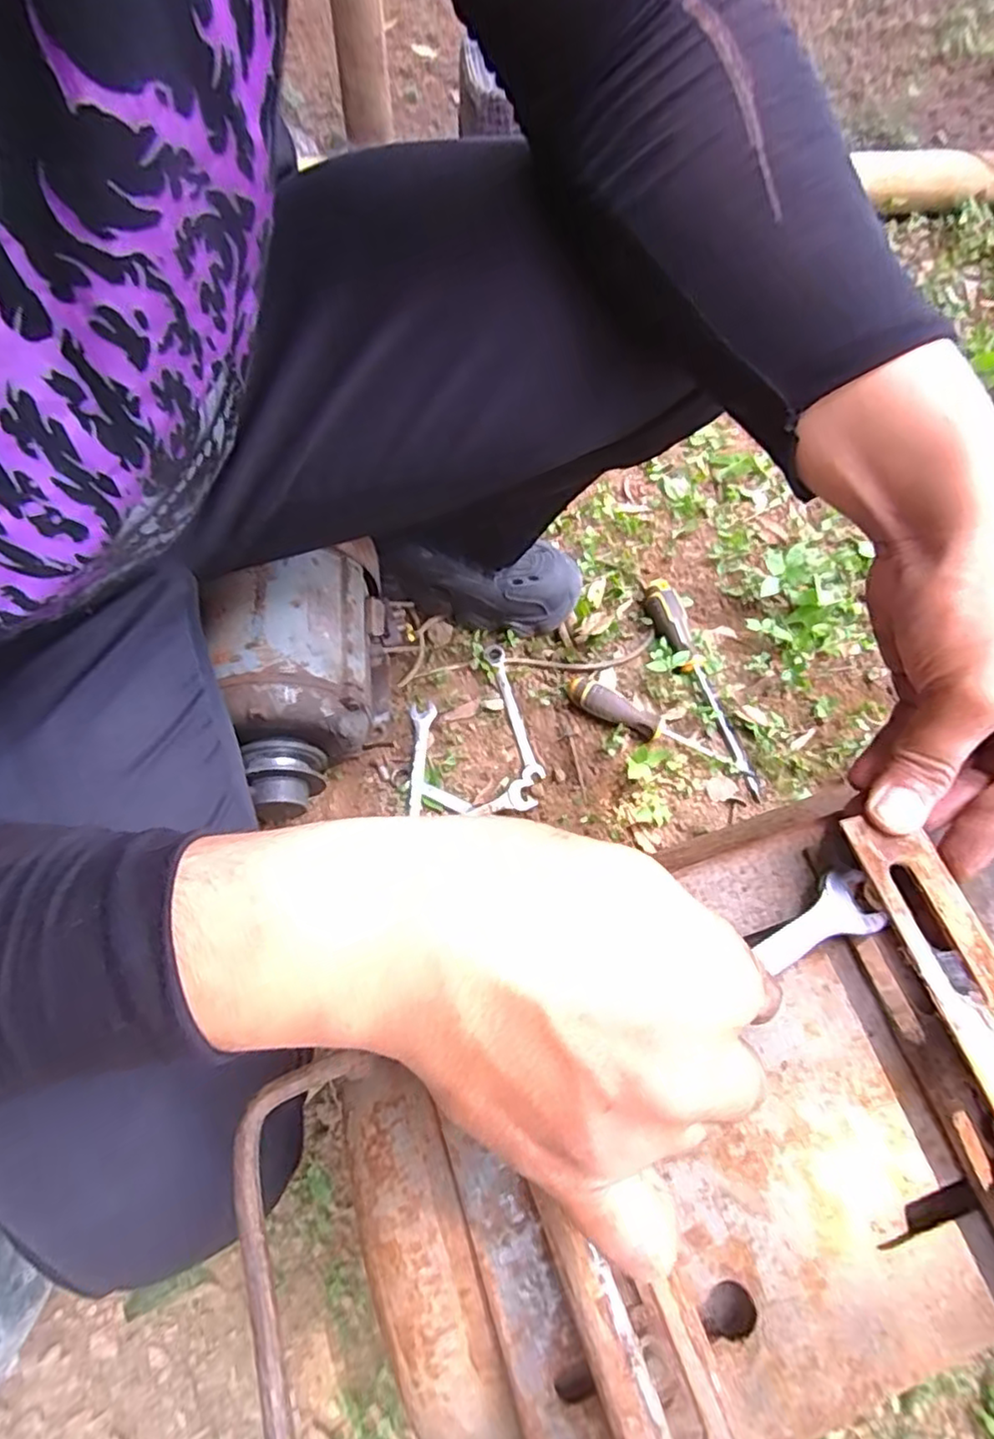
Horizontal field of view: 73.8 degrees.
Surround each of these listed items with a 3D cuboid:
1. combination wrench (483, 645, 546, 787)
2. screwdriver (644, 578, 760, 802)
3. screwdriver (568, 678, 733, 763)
[{"bbox_3d":[0.015,-0.008,0.675,0.021,0.006,0.158,-16,69,-5],"label":"combination wrench"},{"bbox_3d":[0.205,-0.045,0.670,0.029,0.032,0.254,-13,62,-9],"label":"screwdriver"},{"bbox_3d":[0.148,0.005,0.651,0.167,0.024,0.028,27,65,3],"label":"screwdriver"}]

